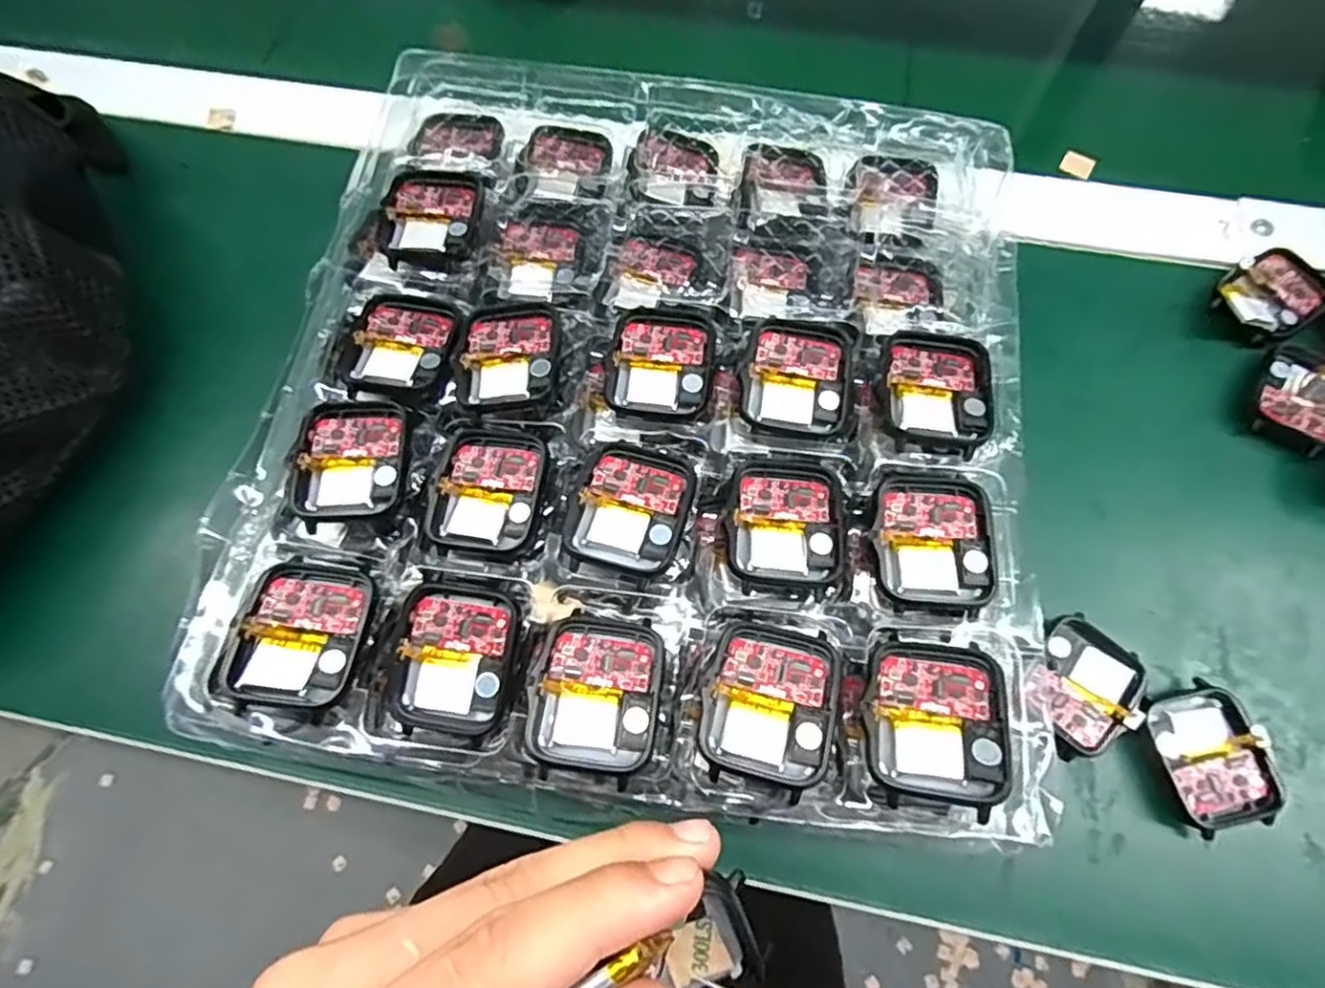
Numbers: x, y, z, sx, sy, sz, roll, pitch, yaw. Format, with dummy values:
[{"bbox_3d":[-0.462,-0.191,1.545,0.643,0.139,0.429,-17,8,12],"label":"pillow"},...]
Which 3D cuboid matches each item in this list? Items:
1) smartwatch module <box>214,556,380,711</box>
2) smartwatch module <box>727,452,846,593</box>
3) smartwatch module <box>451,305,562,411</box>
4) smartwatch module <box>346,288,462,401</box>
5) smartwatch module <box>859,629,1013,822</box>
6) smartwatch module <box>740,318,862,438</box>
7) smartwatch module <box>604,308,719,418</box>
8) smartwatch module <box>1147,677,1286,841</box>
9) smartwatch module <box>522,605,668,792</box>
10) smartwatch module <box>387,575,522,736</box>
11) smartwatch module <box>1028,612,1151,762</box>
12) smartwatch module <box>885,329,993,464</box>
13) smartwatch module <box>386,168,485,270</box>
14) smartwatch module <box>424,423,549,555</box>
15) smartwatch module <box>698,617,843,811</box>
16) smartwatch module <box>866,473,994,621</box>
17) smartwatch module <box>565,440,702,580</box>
[{"bbox_3d":[-0.111,0.041,0.198,0.038,0.009,0.046,8,69,4],"label":"smartwatch module"},{"bbox_3d":[0.041,0.007,0.214,0.037,0.004,0.045,2,69,1],"label":"smartwatch module"},{"bbox_3d":[-0.056,-0.050,0.235,0.038,0.011,0.043,5,69,2],"label":"smartwatch module"},{"bbox_3d":[-0.096,-0.057,0.242,0.040,0.008,0.047,14,70,6],"label":"smartwatch module"},{"bbox_3d":[0.078,0.063,0.184,0.035,0.013,0.046,8,69,4],"label":"smartwatch module"},{"bbox_3d":[0.049,-0.042,0.233,0.038,0.010,0.042,10,69,4],"label":"smartwatch module"},{"bbox_3d":[0.000,-0.049,0.238,0.037,0.007,0.043,9,69,4],"label":"smartwatch module"},{"bbox_3d":[0.194,0.093,0.228,0.035,0.012,0.045,-15,70,-5],"label":"smartwatch module"},{"bbox_3d":[-0.020,0.059,0.192,0.038,0.005,0.045,7,69,3],"label":"smartwatch module"},{"bbox_3d":[-0.064,0.052,0.201,0.037,0.013,0.044,10,69,4],"label":"smartwatch module"},{"bbox_3d":[0.155,0.072,0.238,0.036,0.011,0.047,34,73,13],"label":"smartwatch module"},{"bbox_3d":[0.095,-0.036,0.224,0.036,0.005,0.045,9,69,4],"label":"smartwatch module"},{"bbox_3d":[-0.092,-0.111,0.261,0.036,0.010,0.047,2,69,1],"label":"smartwatch module"},{"bbox_3d":[-0.059,-0.002,0.222,0.036,0.006,0.044,10,69,4],"label":"smartwatch module"},{"bbox_3d":[0.032,0.061,0.190,0.036,0.008,0.045,15,70,6],"label":"smartwatch module"},{"bbox_3d":[0.088,0.014,0.211,0.037,0.006,0.044,11,69,5],"label":"smartwatch module"},{"bbox_3d":[-0.009,0.004,0.214,0.037,0.008,0.042,17,70,7],"label":"smartwatch module"}]

